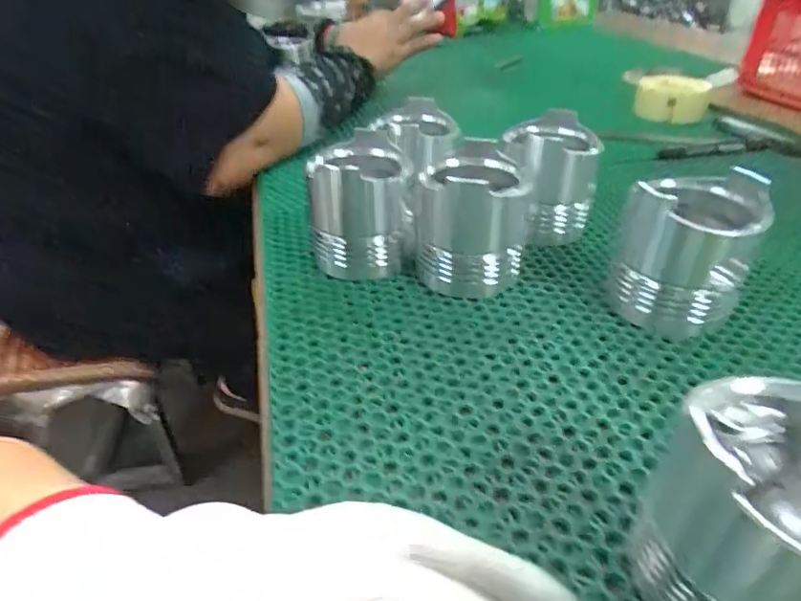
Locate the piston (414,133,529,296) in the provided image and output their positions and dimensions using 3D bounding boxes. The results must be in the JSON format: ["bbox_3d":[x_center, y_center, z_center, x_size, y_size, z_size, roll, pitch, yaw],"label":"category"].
[{"bbox_3d":[0.057,-0.068,0.430,0.086,0.093,0.098,0,35,3],"label":"piston"}]

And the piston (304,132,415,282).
[{"bbox_3d":[-0.034,-0.082,0.453,0.080,0.099,0.090,-3,35,-1],"label":"piston"}]

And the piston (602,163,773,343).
[{"bbox_3d":[0.202,-0.037,0.379,0.081,0.096,0.086,19,41,27],"label":"piston"}]

